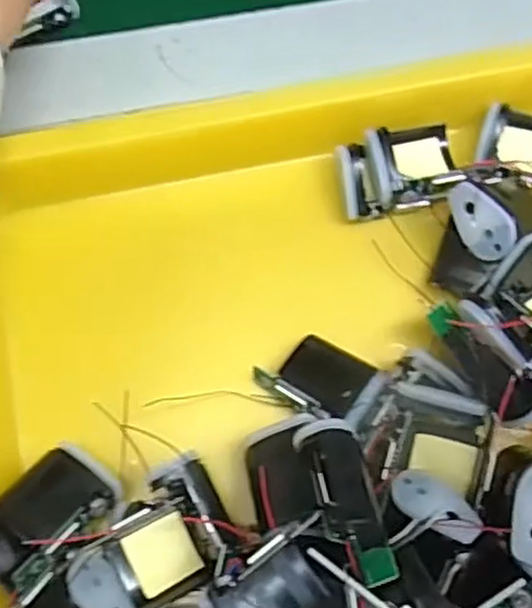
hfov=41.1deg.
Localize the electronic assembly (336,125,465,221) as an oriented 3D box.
[{"bbox_3d":[0.063,-0.064,0.331,0.057,0.020,0.038,-19,74,-6],"label":"electronic assembly"}]

